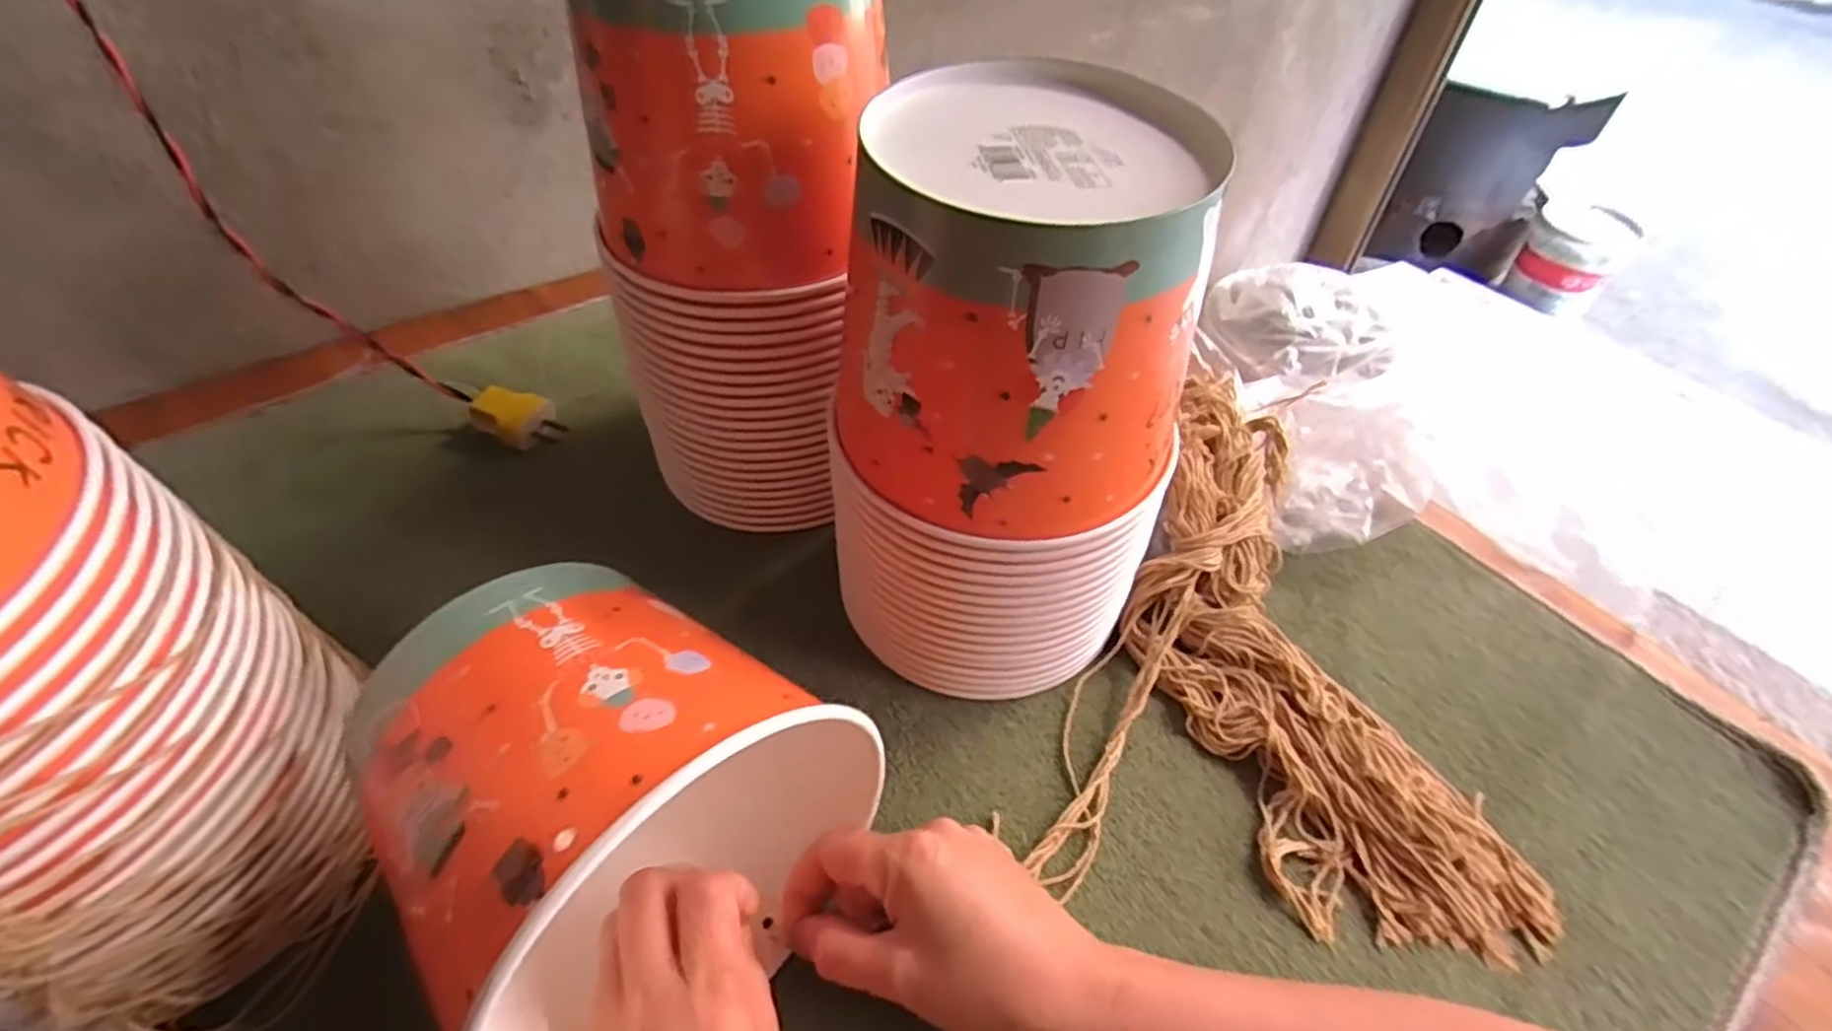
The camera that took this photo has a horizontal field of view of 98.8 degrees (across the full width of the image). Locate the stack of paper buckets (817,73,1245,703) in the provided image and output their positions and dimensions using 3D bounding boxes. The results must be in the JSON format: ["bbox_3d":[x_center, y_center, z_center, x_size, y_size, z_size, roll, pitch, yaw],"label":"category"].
[{"bbox_3d":[0.050,-0.041,0.367,0.136,0.256,0.142,26,51,19],"label":"stack of paper buckets"}]

